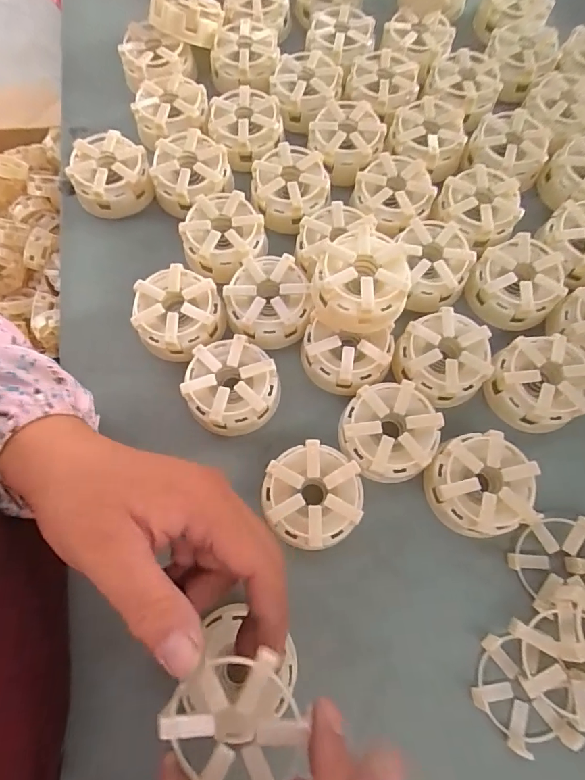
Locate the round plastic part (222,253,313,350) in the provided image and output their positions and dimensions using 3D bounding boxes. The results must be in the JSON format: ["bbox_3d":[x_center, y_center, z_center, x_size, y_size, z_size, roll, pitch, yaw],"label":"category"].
[{"bbox_3d":[-0.018,-0.066,0.330,0.061,0.028,0.062,0,71,0],"label":"round plastic part"}]

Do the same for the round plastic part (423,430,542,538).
[{"bbox_3d":[0.122,0.062,0.287,0.064,0.031,0.062,-3,71,-1],"label":"round plastic part"}]

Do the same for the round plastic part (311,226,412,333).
[{"bbox_3d":[0.047,-0.076,0.304,0.062,0.036,0.066,0,73,0],"label":"round plastic part"}]

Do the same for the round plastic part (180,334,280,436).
[{"bbox_3d":[-0.043,-0.002,0.310,0.063,0.029,0.061,0,71,0],"label":"round plastic part"}]

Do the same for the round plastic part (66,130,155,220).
[{"bbox_3d":[-0.153,-0.181,0.373,0.063,0.032,0.057,-15,72,-5],"label":"round plastic part"}]

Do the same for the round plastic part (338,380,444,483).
[{"bbox_3d":[0.064,0.029,0.297,0.064,0.030,0.061,0,71,0],"label":"round plastic part"}]

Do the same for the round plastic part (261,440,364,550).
[{"bbox_3d":[0.013,0.069,0.285,0.062,0.029,0.062,0,71,0],"label":"round plastic part"}]

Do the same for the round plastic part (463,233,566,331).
[{"bbox_3d":[0.170,-0.082,0.333,0.064,0.027,0.066,0,71,0],"label":"round plastic part"}]

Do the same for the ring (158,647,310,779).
[{"bbox_3d":[-0.023,0.142,0.182,0.052,0.011,0.056,0,71,0],"label":"ring"}]

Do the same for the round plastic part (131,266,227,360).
[{"bbox_3d":[-0.083,-0.056,0.329,0.061,0.034,0.063,0,71,0],"label":"round plastic part"}]

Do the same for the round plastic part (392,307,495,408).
[{"bbox_3d":[0.107,-0.023,0.311,0.066,0.024,0.061,-19,73,-6],"label":"round plastic part"}]

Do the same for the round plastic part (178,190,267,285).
[{"bbox_3d":[-0.054,-0.121,0.350,0.062,0.032,0.065,0,71,0],"label":"round plastic part"}]

